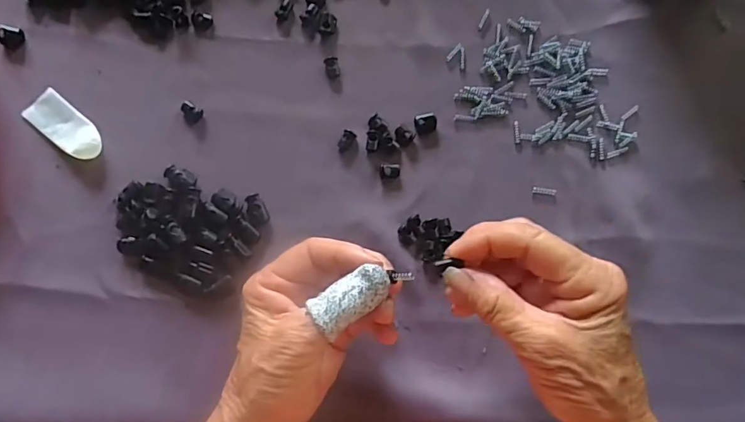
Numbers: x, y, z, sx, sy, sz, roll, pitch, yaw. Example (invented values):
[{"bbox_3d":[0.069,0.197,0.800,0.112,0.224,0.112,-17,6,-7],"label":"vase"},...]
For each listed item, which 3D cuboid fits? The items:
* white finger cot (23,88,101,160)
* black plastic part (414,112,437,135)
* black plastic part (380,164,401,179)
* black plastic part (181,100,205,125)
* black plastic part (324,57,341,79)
[{"bbox_3d":[-0.204,-0.056,0.326,0.056,0.009,0.025,40,84,0],"label":"white finger cot"},{"bbox_3d":[0.037,-0.062,0.344,0.015,0.004,0.015,-13,86,-5],"label":"black plastic part"},{"bbox_3d":[0.012,-0.028,0.338,0.014,0.005,0.009,8,85,-3],"label":"black plastic part"},{"bbox_3d":[-0.124,-0.068,0.336,0.013,0.004,0.015,-42,89,-6],"label":"black plastic part"},{"bbox_3d":[-0.028,-0.101,0.345,0.010,0.004,0.015,-14,86,-5],"label":"black plastic part"}]

